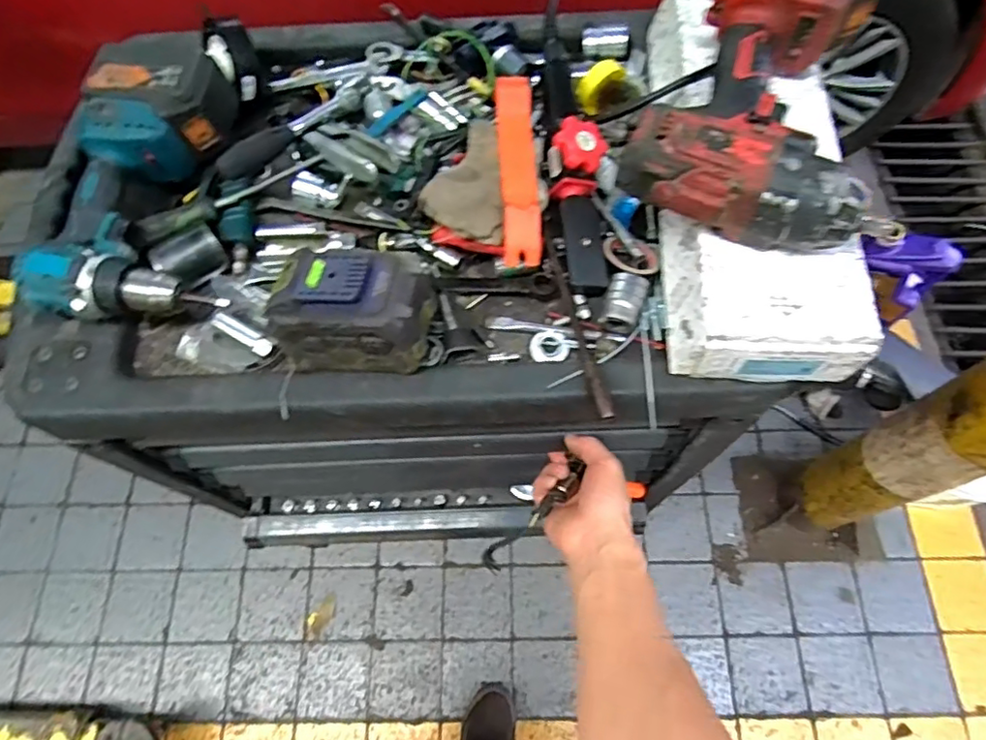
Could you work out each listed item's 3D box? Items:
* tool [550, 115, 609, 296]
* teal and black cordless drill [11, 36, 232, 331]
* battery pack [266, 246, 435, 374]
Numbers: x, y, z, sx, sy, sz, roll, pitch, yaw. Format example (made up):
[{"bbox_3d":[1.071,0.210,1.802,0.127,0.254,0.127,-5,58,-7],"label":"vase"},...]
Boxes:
[{"bbox_3d":[0.081,-0.148,0.545,0.046,0.035,0.156,-3,87,0],"label":"tool"},{"bbox_3d":[-0.327,-0.171,0.538,0.156,0.073,0.264,-7,66,0],"label":"teal and black cordless drill"},{"bbox_3d":[-0.113,-0.051,0.490,0.122,0.069,0.085,5,67,5],"label":"battery pack"}]

